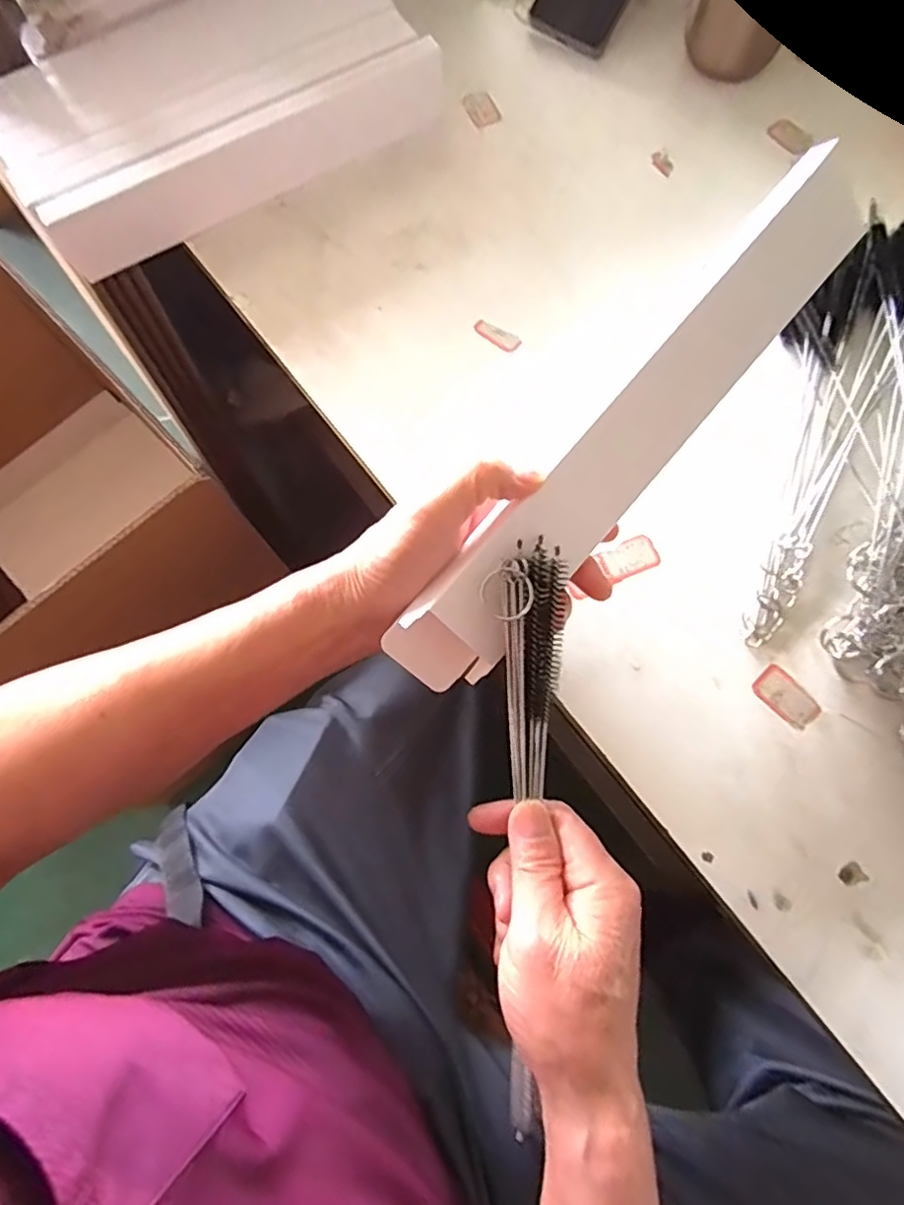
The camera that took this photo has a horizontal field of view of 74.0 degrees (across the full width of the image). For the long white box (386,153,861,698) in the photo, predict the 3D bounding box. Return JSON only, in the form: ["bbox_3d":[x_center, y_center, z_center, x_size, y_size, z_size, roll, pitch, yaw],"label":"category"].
[{"bbox_3d":[0.095,-0.085,0.309,0.043,0.042,0.331,42,89,13],"label":"long white box"}]

